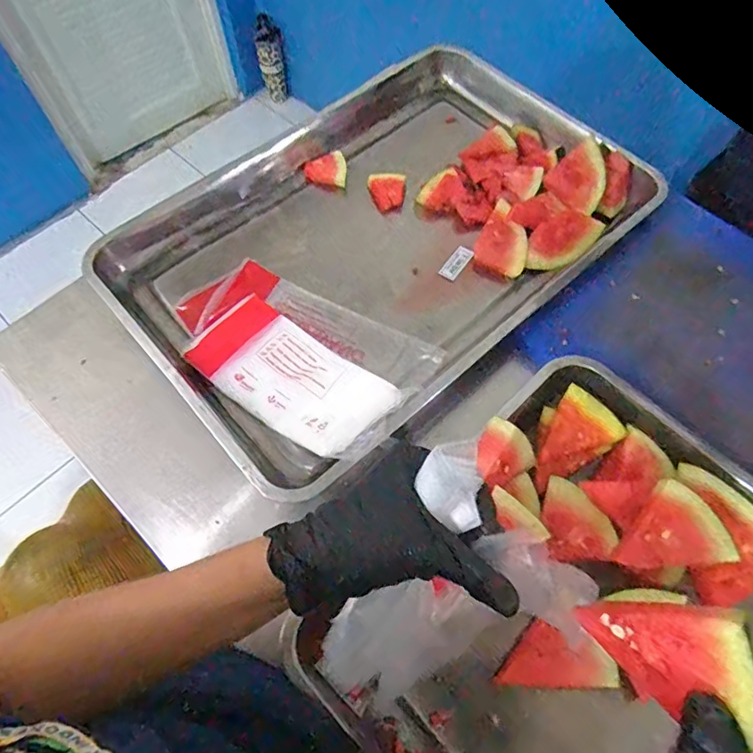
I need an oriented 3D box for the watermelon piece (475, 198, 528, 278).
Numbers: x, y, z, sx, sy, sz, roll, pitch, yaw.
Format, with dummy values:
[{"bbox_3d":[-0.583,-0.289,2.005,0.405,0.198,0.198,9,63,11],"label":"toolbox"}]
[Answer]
[{"bbox_3d":[0.152,-0.159,0.636,0.061,0.013,0.075,18,91,12],"label":"watermelon piece"}]

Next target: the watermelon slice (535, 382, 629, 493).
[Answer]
[{"bbox_3d":[0.179,0.057,0.499,0.096,0.017,0.061,-37,68,-17],"label":"watermelon slice"}]

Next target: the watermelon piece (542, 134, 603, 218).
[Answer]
[{"bbox_3d":[0.234,-0.239,0.643,0.068,0.021,0.079,17,95,29],"label":"watermelon piece"}]

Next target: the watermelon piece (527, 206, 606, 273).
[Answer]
[{"bbox_3d":[0.216,-0.158,0.625,0.091,0.031,0.059,-40,69,-18],"label":"watermelon piece"}]

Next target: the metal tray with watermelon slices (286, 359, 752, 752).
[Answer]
[{"bbox_3d":[0.252,0.274,0.388,0.390,0.082,0.583,-39,68,-18],"label":"metal tray with watermelon slices"}]

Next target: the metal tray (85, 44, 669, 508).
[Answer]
[{"bbox_3d":[0.009,-0.175,0.638,0.596,0.077,0.408,-39,66,-16],"label":"metal tray"}]

